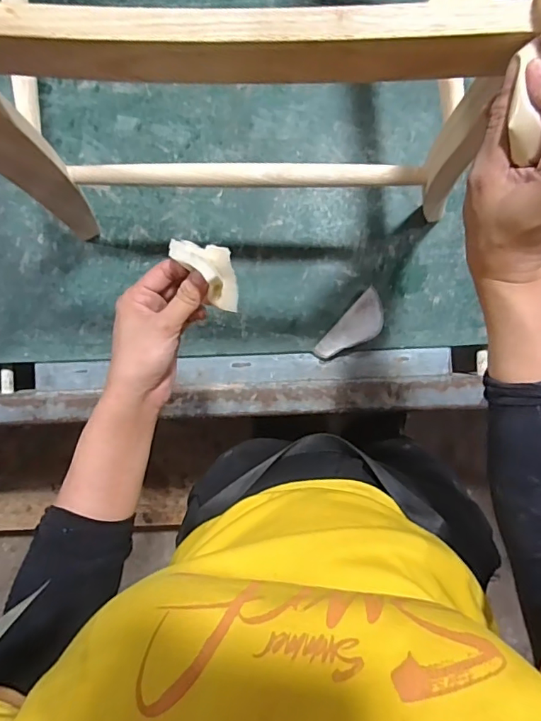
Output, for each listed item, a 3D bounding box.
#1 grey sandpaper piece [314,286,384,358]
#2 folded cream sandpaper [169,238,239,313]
[{"bbox_3d":[0.117,-0.042,0.688,0.050,0.012,0.115,42,89,-1],"label":"grey sandpaper piece"},{"bbox_3d":[-0.054,-0.070,0.395,0.059,0.045,0.047,10,90,-1],"label":"folded cream sandpaper"}]

